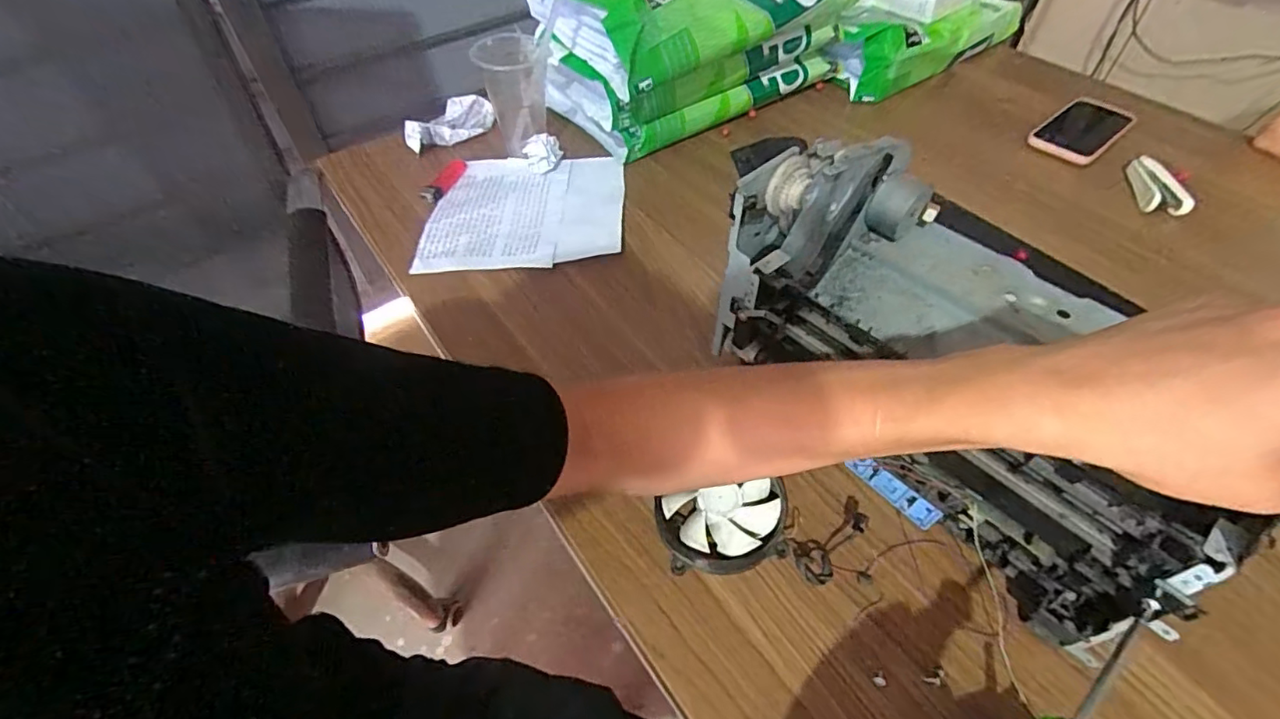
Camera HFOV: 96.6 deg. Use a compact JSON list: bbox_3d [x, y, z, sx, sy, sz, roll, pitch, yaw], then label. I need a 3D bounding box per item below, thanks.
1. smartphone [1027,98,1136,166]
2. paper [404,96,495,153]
[{"bbox_3d":[0.570,-0.298,0.733,0.134,0.013,0.079,-34,57,-24],"label":"smartphone"},{"bbox_3d":[-0.247,-0.309,0.743,0.120,0.043,0.037,-24,55,-18],"label":"paper"}]

